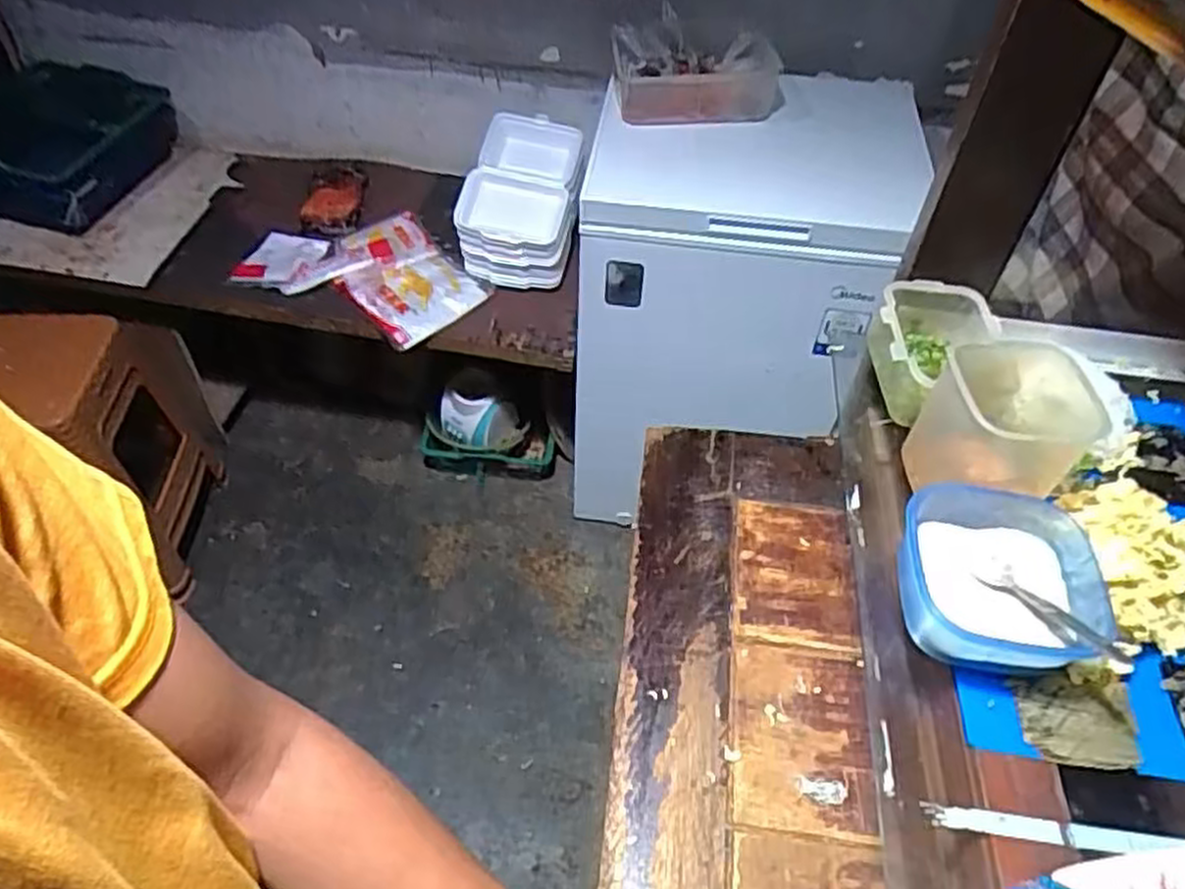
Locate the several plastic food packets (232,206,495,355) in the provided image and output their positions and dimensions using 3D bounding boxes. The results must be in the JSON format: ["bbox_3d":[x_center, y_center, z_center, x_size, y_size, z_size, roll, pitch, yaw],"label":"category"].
[{"bbox_3d":[-0.432,-0.339,1.531,0.426,0.064,0.271,18,50,13],"label":"several plastic food packets"}]

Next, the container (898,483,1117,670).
[{"bbox_3d":[0.272,0.094,0.535,0.123,0.056,0.121,6,49,3],"label":"container"}]

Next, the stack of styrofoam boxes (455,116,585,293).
[{"bbox_3d":[-0.136,-0.478,1.546,0.216,0.196,0.326,4,49,1],"label":"stack of styrofoam boxes"}]

